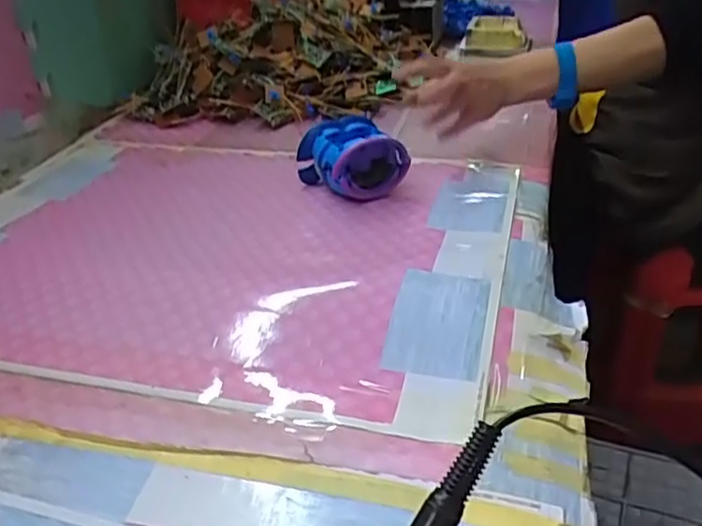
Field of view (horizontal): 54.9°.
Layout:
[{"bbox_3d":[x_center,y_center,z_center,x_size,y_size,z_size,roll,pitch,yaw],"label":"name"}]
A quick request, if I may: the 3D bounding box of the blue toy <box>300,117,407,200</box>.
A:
[{"bbox_3d":[0.002,-0.105,0.683,0.081,0.066,0.086,-20,36,-22],"label":"blue toy"}]

